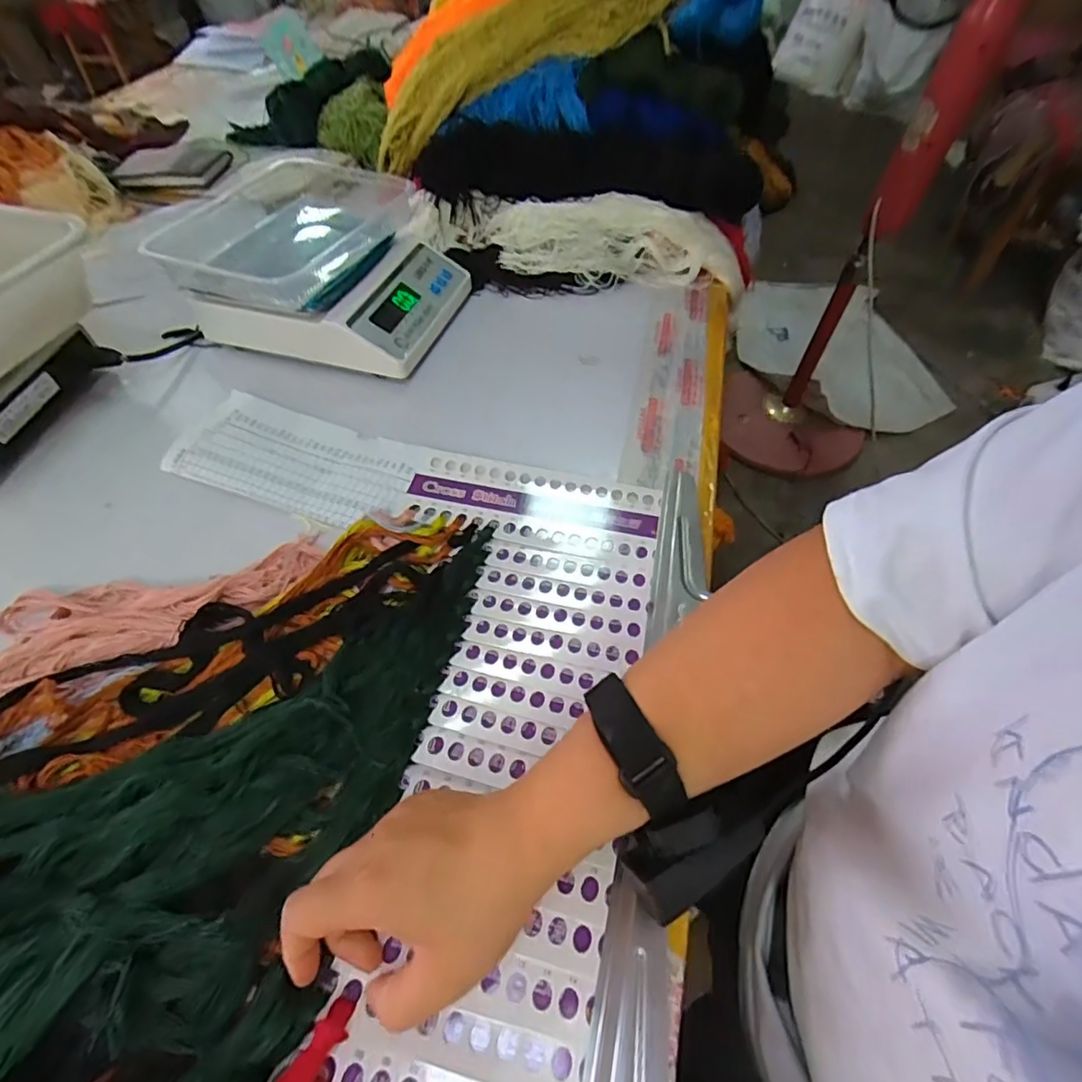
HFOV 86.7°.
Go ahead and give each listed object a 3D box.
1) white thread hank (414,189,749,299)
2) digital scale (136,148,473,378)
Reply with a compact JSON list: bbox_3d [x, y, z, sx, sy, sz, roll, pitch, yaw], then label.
[{"bbox_3d":[0.039,-0.376,0.710,0.429,0.071,0.105,7,53,5],"label":"white thread hank"},{"bbox_3d":[-0.226,-0.297,0.622,0.251,0.099,0.232,13,54,10],"label":"digital scale"}]

